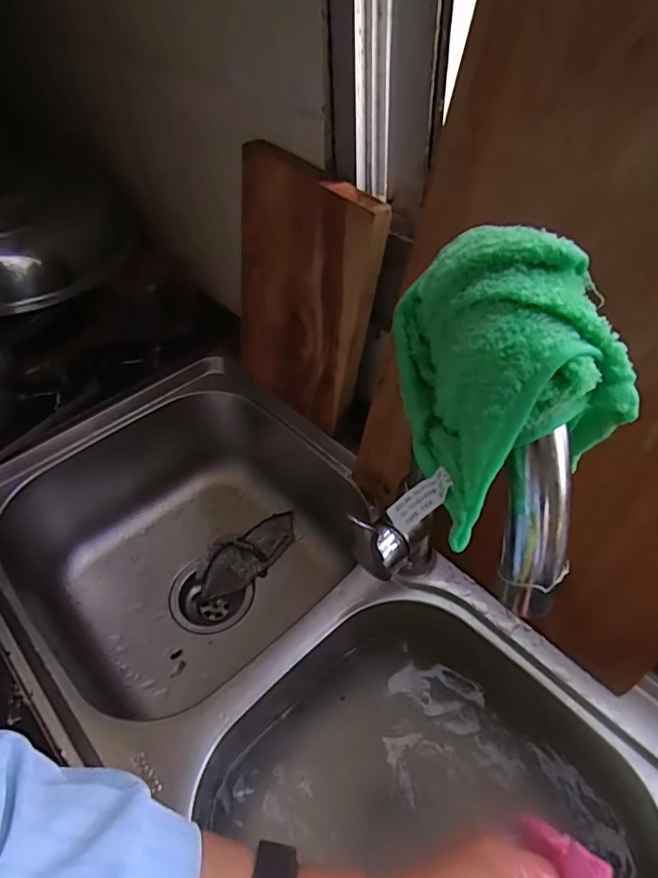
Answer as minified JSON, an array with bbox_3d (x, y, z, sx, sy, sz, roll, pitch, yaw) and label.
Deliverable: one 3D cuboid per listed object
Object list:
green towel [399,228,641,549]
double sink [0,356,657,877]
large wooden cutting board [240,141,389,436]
[{"bbox_3d":[0.073,-0.032,0.218,0.072,0.082,0.121,-6,46,-2],"label":"green towel"},{"bbox_3d":[-0.036,0.225,0.557,0.386,0.204,0.728,-36,54,-27],"label":"double sink"},{"bbox_3d":[-0.036,-0.149,0.598,0.025,0.291,0.185,-33,61,-33],"label":"large wooden cutting board"}]

